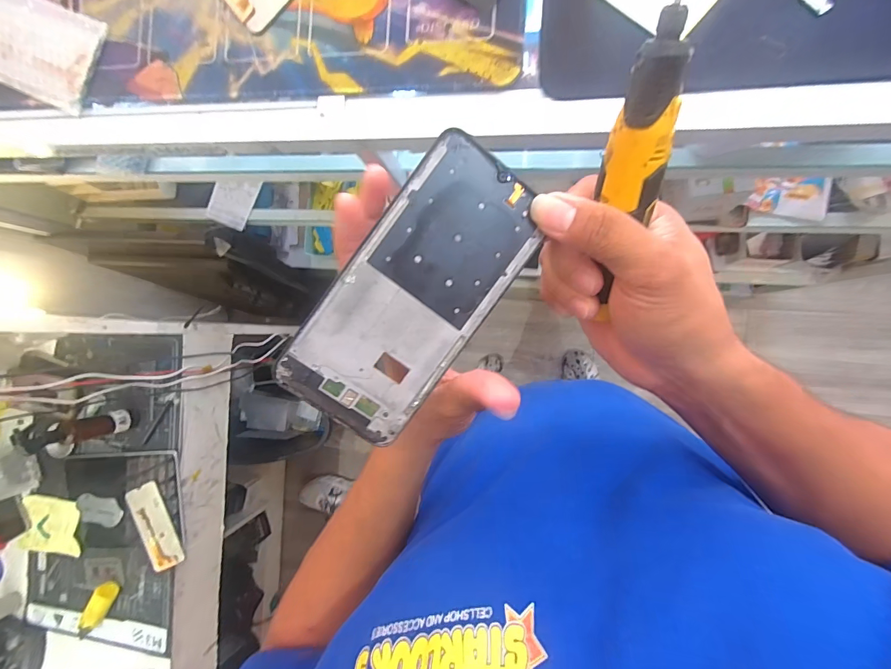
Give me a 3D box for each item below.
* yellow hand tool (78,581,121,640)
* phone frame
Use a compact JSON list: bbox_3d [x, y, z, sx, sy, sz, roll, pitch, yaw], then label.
[{"bbox_3d":[-0.641,0.508,0.718,0.029,0.037,0.095,25,94,9],"label":"yellow hand tool"},{"bbox_3d":[-0.016,-0.021,0.201,0.072,0.004,0.155,36,93,-10],"label":"phone frame"}]

